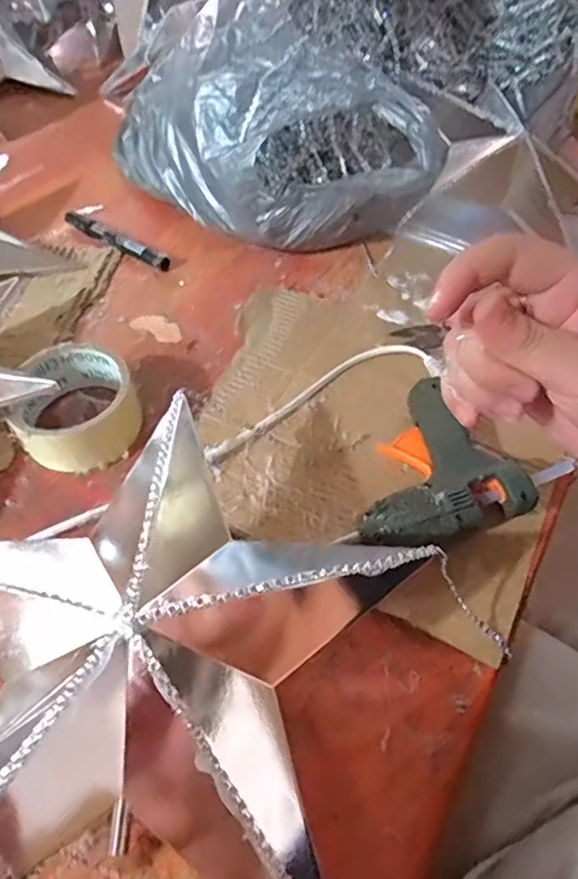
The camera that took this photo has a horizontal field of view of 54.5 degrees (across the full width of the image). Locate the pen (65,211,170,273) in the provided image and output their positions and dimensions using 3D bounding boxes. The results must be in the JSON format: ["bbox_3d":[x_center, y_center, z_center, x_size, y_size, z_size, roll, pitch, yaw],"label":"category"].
[{"bbox_3d":[-0.167,-0.193,0.541,0.129,0.015,0.017,32,59,23],"label":"pen"}]

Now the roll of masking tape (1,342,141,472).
[{"bbox_3d":[-0.148,-0.024,0.395,0.081,0.042,0.088,-9,53,-7],"label":"roll of masking tape"}]

